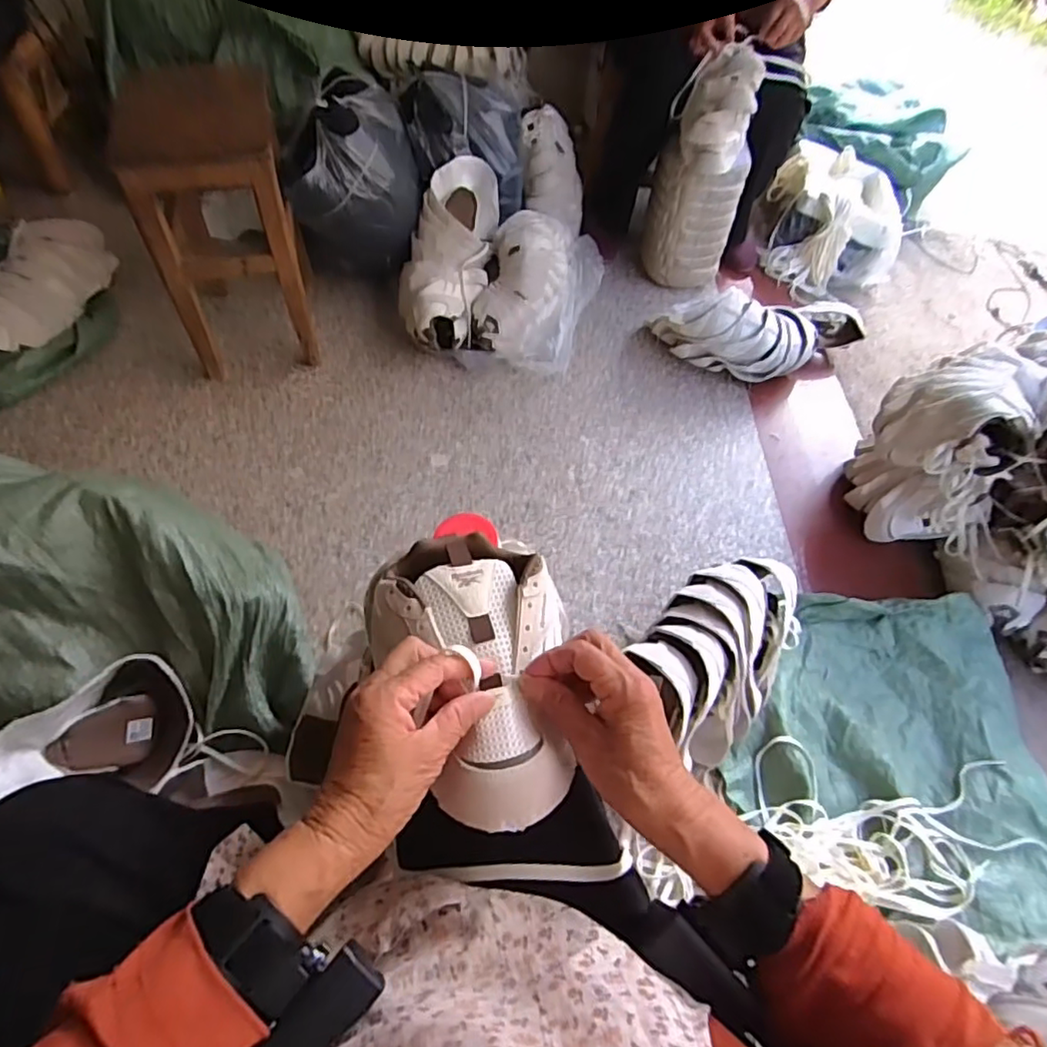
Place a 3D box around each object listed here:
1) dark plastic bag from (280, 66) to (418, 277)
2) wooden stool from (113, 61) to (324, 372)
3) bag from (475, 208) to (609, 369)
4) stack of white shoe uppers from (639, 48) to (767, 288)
[{"bbox_3d":[-0.349,-0.696,1.261,0.256,0.310,0.276,-10,56,-12],"label":"dark plastic bag"},{"bbox_3d":[-0.532,-0.525,1.104,0.228,0.407,0.323,-10,57,-12],"label":"wooden stool"},{"bbox_3d":[0.035,-0.500,1.292,0.226,0.171,0.361,14,55,4],"label":"bag"},{"bbox_3d":[0.391,-0.750,1.330,0.161,0.460,0.147,-11,57,-12],"label":"stack of white shoe uppers"}]

